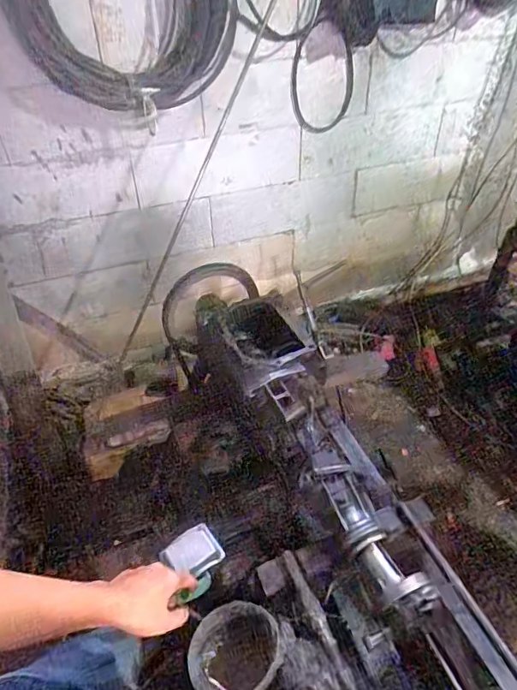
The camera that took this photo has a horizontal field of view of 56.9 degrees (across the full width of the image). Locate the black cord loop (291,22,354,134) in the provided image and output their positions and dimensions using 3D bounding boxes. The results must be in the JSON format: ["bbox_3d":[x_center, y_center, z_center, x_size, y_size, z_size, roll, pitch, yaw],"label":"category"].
[{"bbox_3d":[0.209,-0.864,1.564,0.230,0.329,0.037,-26,48,-4],"label":"black cord loop"}]

